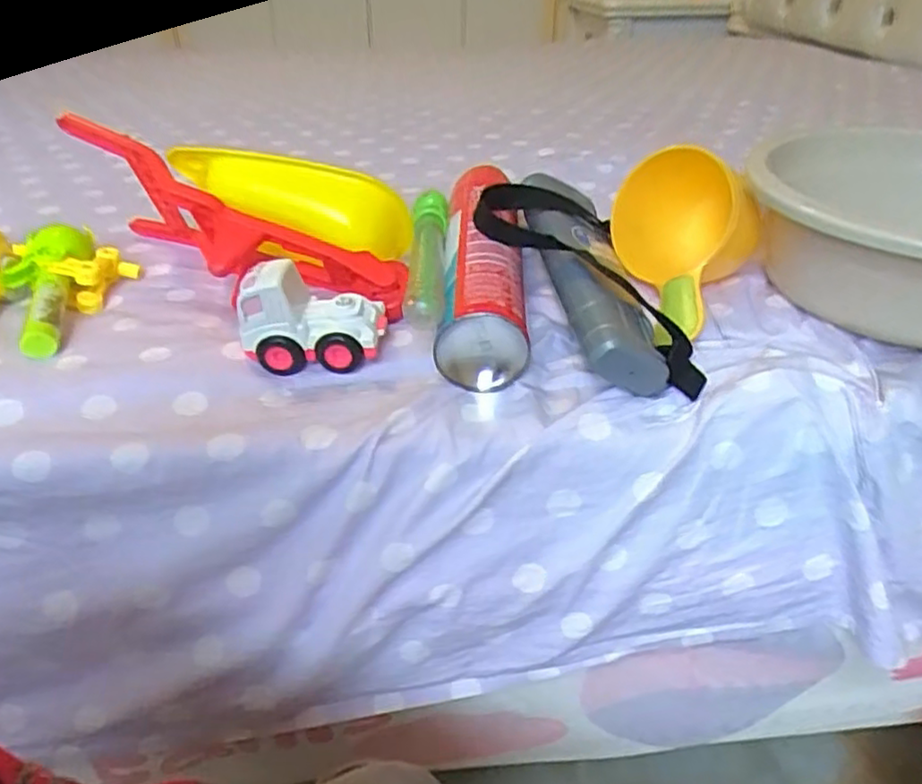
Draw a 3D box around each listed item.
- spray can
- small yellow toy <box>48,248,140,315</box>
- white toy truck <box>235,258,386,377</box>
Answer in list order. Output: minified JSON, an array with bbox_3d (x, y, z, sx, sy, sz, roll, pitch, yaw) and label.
[{"bbox_3d":[0.017,-0.100,0.571,0.063,0.080,0.252,0,34,1],"label":"spray can"},{"bbox_3d":[-0.294,-0.095,0.569,0.030,0.043,0.061,10,35,14],"label":"small yellow toy"},{"bbox_3d":[-0.106,-0.056,0.500,0.097,0.068,0.048,-4,34,-6],"label":"white toy truck"}]

